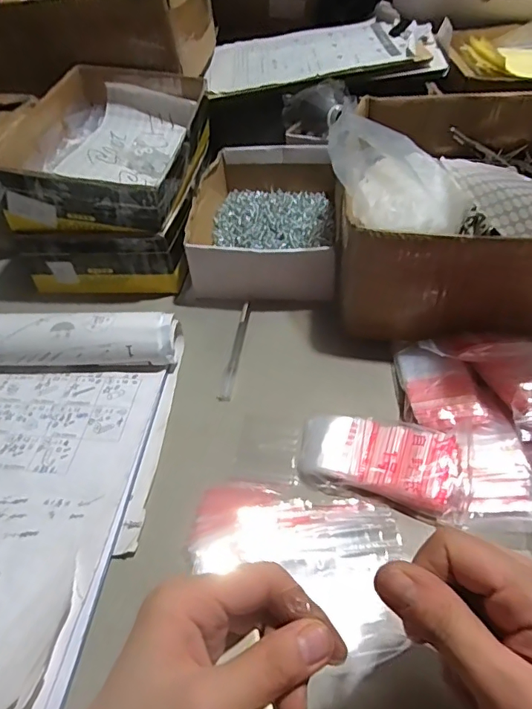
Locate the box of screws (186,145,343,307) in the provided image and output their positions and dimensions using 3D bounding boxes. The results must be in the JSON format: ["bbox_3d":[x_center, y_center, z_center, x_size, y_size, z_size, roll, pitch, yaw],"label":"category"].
[{"bbox_3d":[0.002,-0.174,0.608,0.172,0.061,0.253,-4,45,2],"label":"box of screws"}]

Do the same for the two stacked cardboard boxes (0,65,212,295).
[{"bbox_3d":[-0.174,-0.217,0.598,0.183,0.143,0.274,-1,45,6],"label":"two stacked cardboard boxes"}]

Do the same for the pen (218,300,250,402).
[{"bbox_3d":[-0.028,-0.007,0.483,0.010,0.009,0.130,3,46,9],"label":"pen"}]

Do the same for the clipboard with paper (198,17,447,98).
[{"bbox_3d":[0.083,-0.462,0.753,0.344,0.031,0.214,-6,45,0],"label":"clipboard with paper"}]

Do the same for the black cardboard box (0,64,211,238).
[{"bbox_3d":[-0.175,-0.245,0.574,0.184,0.078,0.265,1,46,8],"label":"black cardboard box"}]

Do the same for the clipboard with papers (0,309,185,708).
[{"bbox_3d":[-0.207,0.089,0.374,0.225,0.048,0.314,1,46,8],"label":"clipboard with papers"}]

